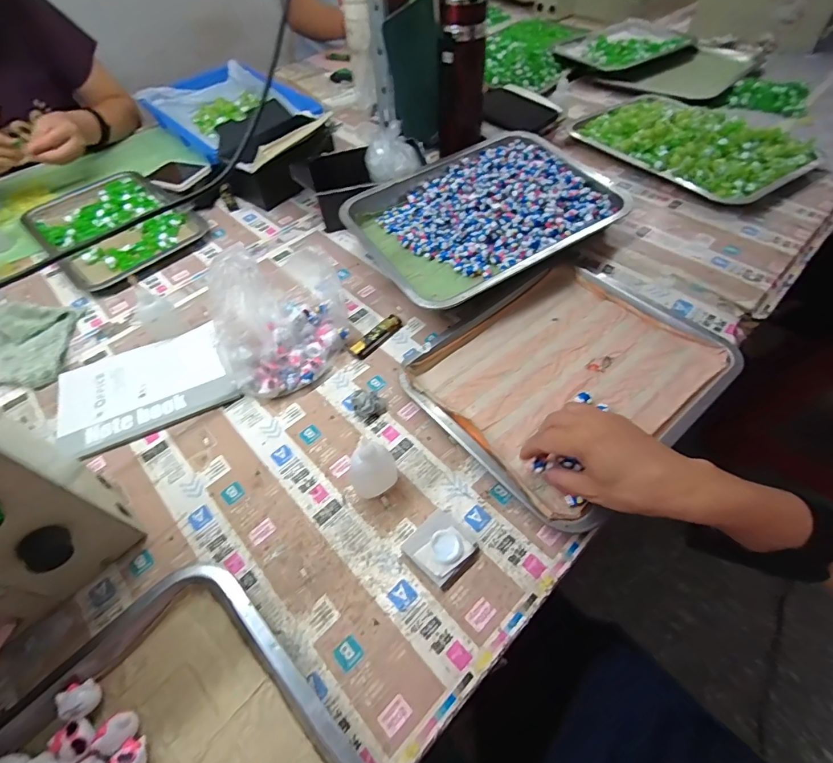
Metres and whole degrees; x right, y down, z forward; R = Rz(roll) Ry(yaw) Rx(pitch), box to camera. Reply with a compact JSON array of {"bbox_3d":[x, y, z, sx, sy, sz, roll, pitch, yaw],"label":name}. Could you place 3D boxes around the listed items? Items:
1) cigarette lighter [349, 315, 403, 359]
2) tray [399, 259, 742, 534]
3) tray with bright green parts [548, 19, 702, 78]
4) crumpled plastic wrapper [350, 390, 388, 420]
[{"bbox_3d":[-0.050,-0.058,0.542,0.021,0.014,0.078,34,62,25],"label":"cigarette lighter"},{"bbox_3d":[0.164,-0.015,0.491,0.303,0.029,0.263,-35,59,-21],"label":"tray"},{"bbox_3d":[0.417,-0.681,0.875,0.234,0.031,0.201,-24,58,-7],"label":"tray with bright green parts"},{"bbox_3d":[-0.053,0.024,0.479,0.035,0.017,0.031,-17,54,-9],"label":"crumpled plastic wrapper"}]

